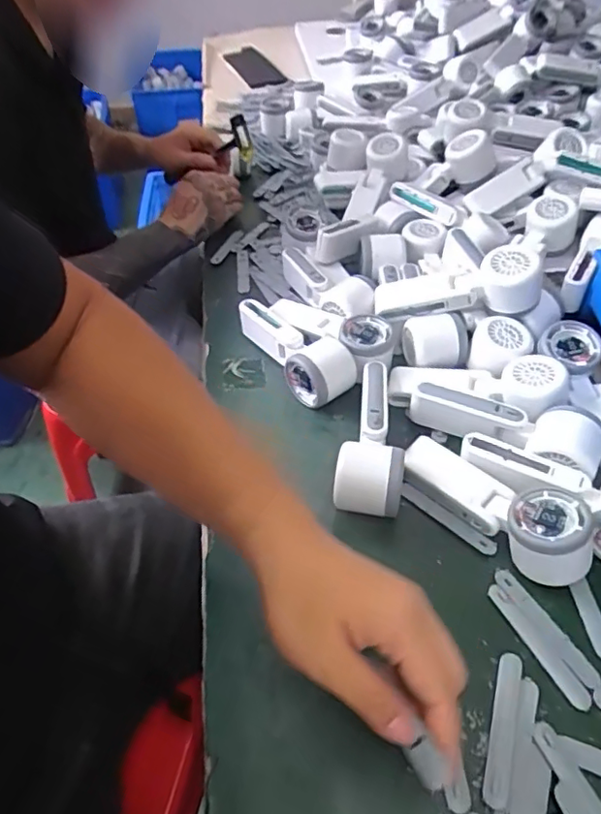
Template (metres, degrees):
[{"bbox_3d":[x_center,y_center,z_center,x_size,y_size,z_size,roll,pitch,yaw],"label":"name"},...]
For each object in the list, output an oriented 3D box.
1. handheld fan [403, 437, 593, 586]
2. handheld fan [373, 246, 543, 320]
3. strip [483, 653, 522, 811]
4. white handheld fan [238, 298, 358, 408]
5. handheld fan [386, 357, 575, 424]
[{"bbox_3d":[0.158,0.075,0.458,0.058,0.058,0.168,-33,54,-25],"label":"handheld fan"},{"bbox_3d":[0.163,-0.120,0.586,0.165,0.056,0.051,-5,45,24],"label":"handheld fan"},{"bbox_3d":[0.134,0.211,0.367,0.016,0.007,0.095,15,50,15],"label":"strip"},{"bbox_3d":[-0.010,-0.066,0.597,0.058,0.052,0.167,-30,53,-23],"label":"white handheld fan"},{"bbox_3d":[0.169,-0.019,0.540,0.164,0.048,0.065,2,46,25],"label":"handheld fan"}]

